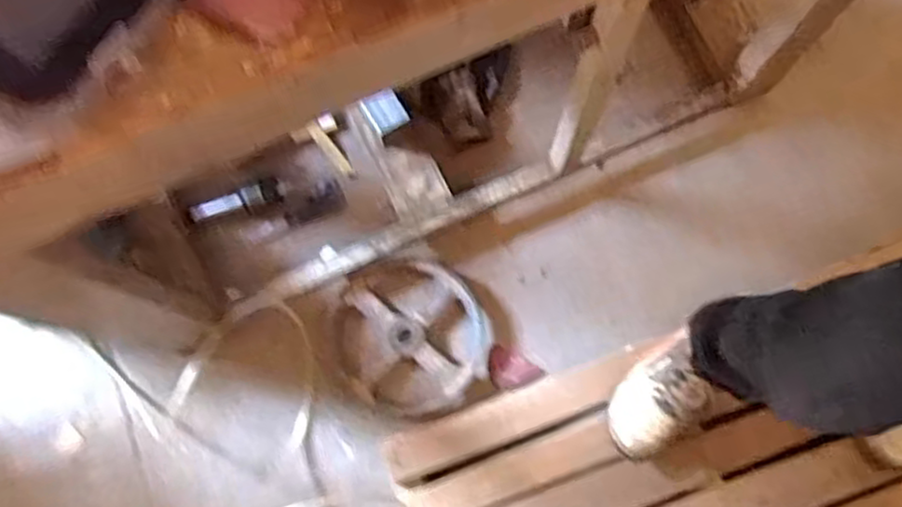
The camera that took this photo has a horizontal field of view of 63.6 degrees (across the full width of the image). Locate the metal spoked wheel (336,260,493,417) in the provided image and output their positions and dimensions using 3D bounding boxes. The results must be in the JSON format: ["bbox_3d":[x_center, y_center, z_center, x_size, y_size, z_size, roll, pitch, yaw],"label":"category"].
[{"bbox_3d":[-0.066,0.141,1.228,0.243,0.048,0.247,0,79,0],"label":"metal spoked wheel"}]

